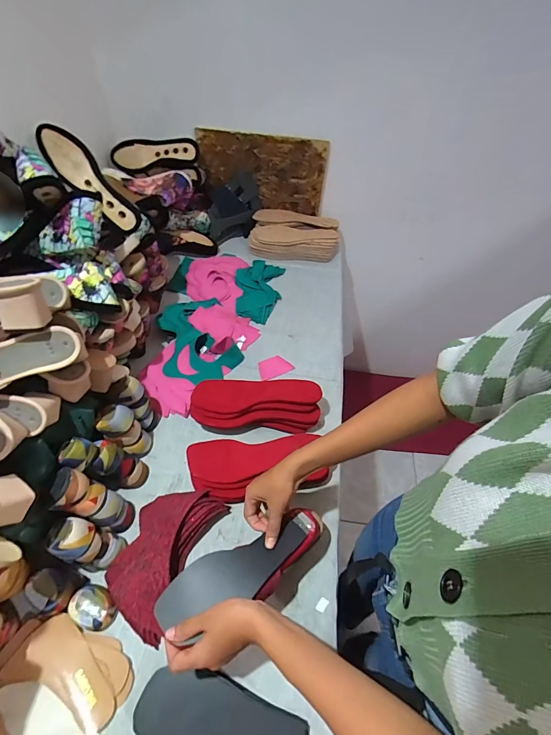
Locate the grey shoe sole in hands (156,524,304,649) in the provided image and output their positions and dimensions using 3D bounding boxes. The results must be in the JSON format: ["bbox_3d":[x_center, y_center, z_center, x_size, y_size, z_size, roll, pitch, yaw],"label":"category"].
[{"bbox_3d":[-0.054,0.274,0.472,0.205,0.012,0.063,-17,55,-20],"label":"grey shoe sole in hands"}]

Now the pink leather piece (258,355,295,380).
[{"bbox_3d":[-0.002,-0.003,0.814,0.075,0.005,0.054,-21,56,-18],"label":"pink leather piece"}]

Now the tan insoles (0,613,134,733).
[{"bbox_3d":[-0.287,0.410,0.485,0.181,0.012,0.090,15,53,8],"label":"tan insoles"}]

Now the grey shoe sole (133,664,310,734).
[{"bbox_3d":[-0.069,0.447,0.448,0.214,0.013,0.080,6,53,2],"label":"grey shoe sole"}]

